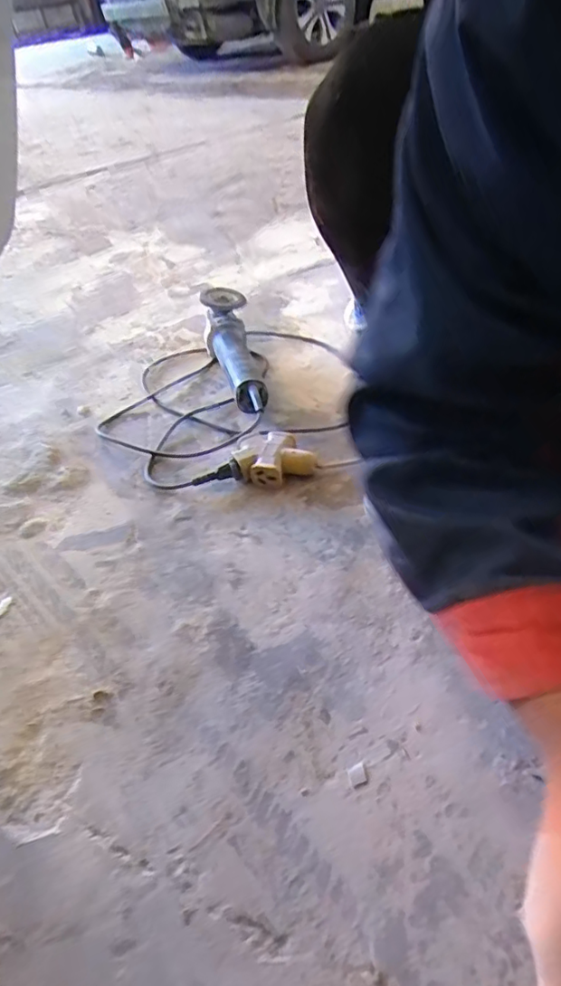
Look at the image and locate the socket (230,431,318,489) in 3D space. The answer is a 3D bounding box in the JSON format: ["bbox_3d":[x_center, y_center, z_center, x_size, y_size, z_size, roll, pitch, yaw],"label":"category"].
[{"bbox_3d":[-0.009,-0.045,0.819,0.102,0.038,0.077,-24,45,-17],"label":"socket"}]

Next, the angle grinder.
[{"bbox_3d":[-0.076,-0.241,1.009,0.086,0.083,0.320,-13,55,-6],"label":"angle grinder"}]

